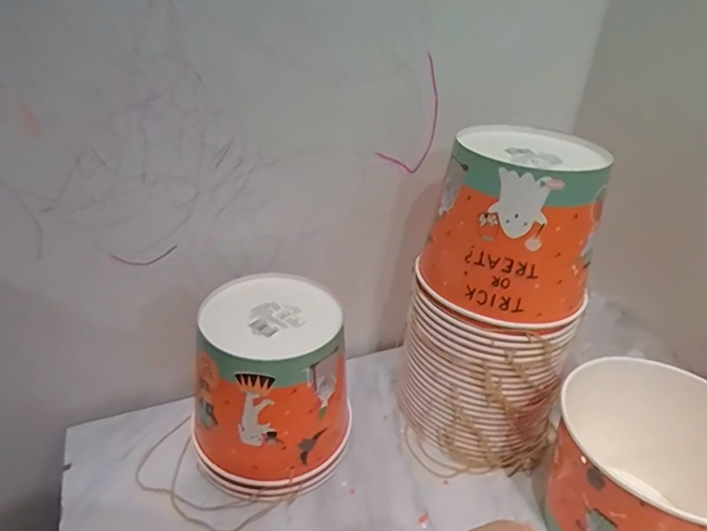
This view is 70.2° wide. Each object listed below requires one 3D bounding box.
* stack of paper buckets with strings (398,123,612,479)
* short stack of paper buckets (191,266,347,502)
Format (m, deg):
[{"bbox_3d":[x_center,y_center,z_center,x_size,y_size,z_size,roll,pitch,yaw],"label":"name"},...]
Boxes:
[{"bbox_3d":[0.135,0.041,0.485,0.149,0.311,0.122,3,31,0],"label":"stack of paper buckets with strings"},{"bbox_3d":[-0.075,0.116,0.491,0.139,0.161,0.144,0,31,-5],"label":"short stack of paper buckets"}]

